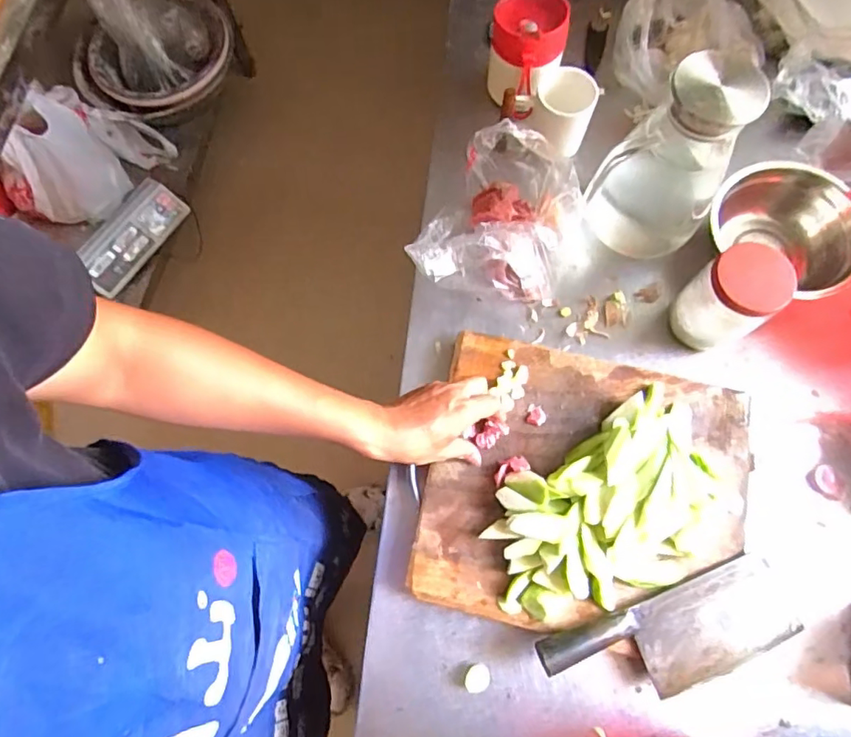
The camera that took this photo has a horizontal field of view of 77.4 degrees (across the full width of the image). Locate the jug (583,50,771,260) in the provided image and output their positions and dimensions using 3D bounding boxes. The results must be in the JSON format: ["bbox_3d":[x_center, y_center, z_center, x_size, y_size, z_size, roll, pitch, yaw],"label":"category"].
[{"bbox_3d":[0.282,-0.227,0.609,0.126,0.225,0.122,0,73,1],"label":"jug"}]

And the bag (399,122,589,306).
[{"bbox_3d":[0.100,-0.186,0.664,0.194,0.129,0.180,24,75,9],"label":"bag"}]

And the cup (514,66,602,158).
[{"bbox_3d":[0.184,-0.347,0.716,0.081,0.070,0.076,0,73,1],"label":"cup"}]

